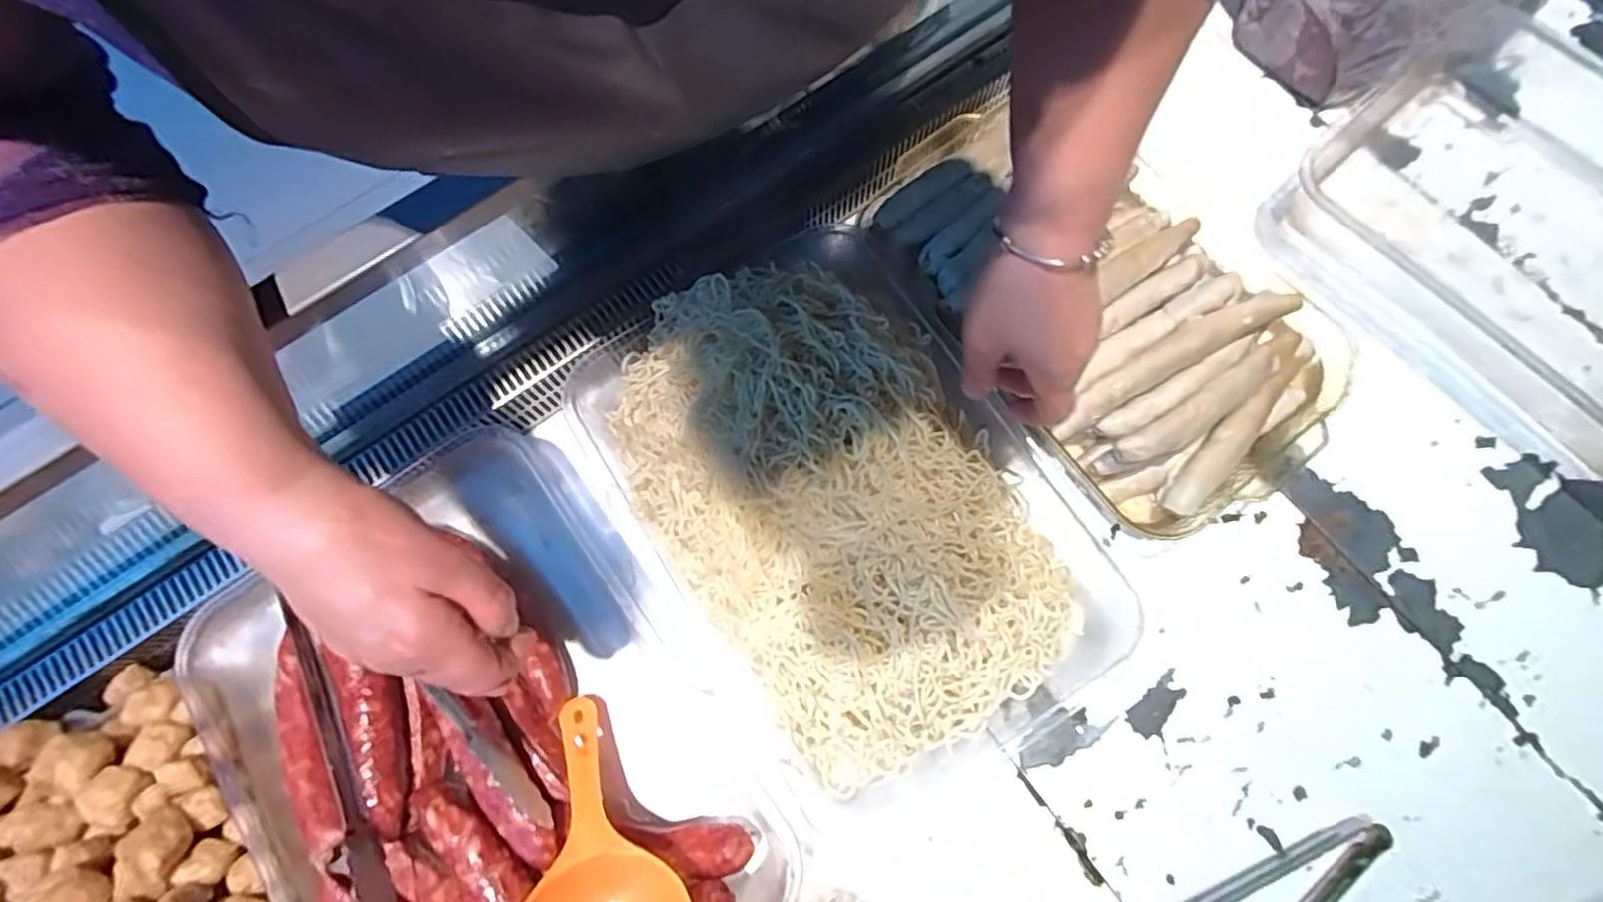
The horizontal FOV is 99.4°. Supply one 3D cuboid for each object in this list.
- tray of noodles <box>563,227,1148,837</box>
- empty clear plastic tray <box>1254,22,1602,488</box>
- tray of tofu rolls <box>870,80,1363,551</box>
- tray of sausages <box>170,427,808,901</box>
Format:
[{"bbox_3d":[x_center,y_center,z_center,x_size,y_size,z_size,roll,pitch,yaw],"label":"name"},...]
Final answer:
[{"bbox_3d":[0.031,0.035,0.497,0.273,0.091,0.419,-31,76,-6],"label":"tray of noodles"},{"bbox_3d":[0.662,-0.161,0.573,0.423,0.061,0.307,44,81,12],"label":"empty clear plastic tray"},{"bbox_3d":[0.241,-0.122,0.560,0.231,0.060,0.393,-41,80,-10],"label":"tray of tofu rolls"},{"bbox_3d":[-0.233,0.221,0.492,0.289,0.082,0.422,-35,77,-7],"label":"tray of sausages"}]

